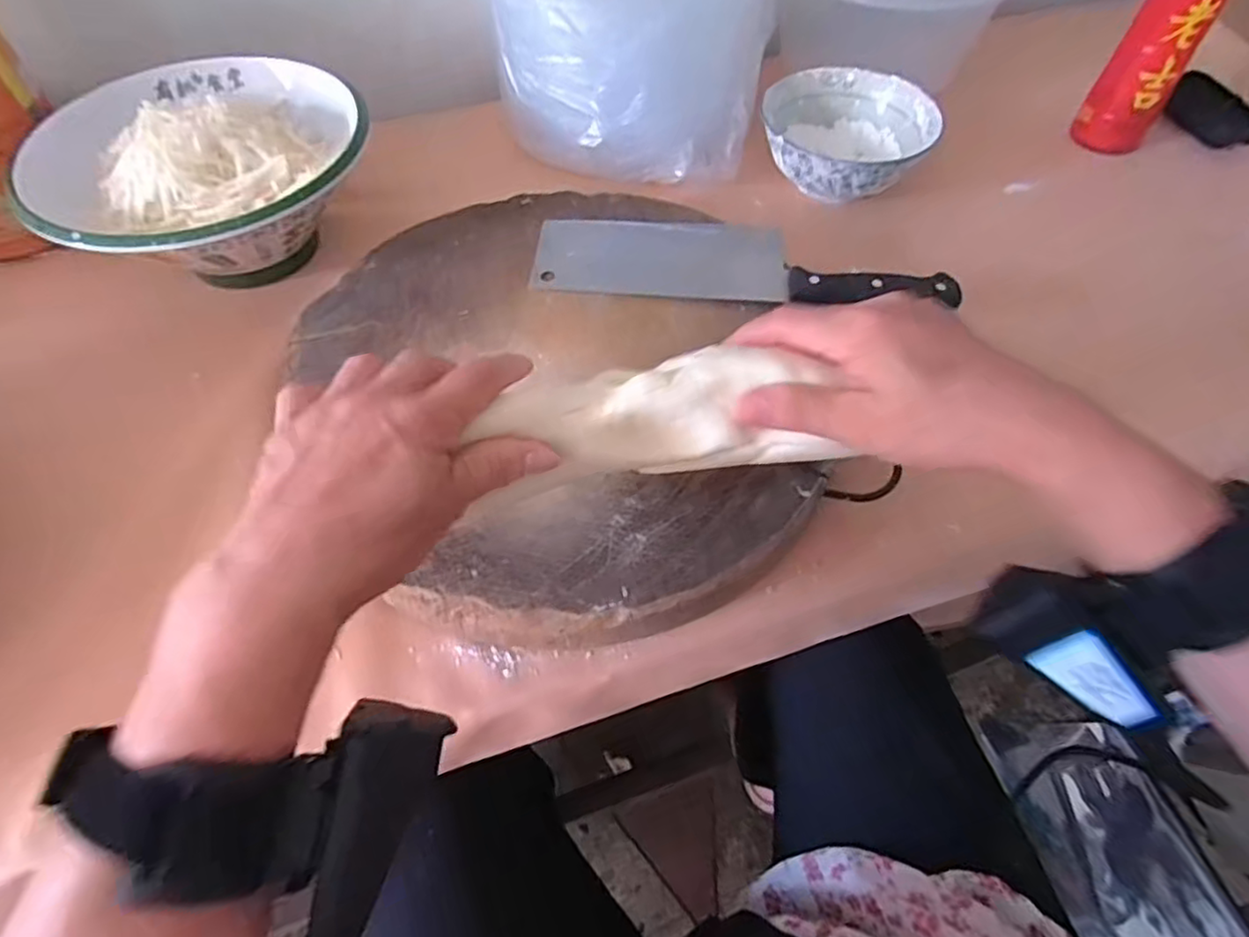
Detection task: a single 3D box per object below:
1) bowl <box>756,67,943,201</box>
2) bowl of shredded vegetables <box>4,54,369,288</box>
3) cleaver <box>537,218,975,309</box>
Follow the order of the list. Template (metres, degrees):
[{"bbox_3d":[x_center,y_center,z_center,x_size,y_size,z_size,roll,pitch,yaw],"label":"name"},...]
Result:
[{"bbox_3d":[0.193,-0.289,0.575,0.137,0.049,0.144,0,56,0],"label":"bowl"},{"bbox_3d":[-0.293,-0.220,0.509,0.200,0.109,0.238,-8,57,-6],"label":"bowl of shredded vegetables"},{"bbox_3d":[0.081,-0.154,0.475,0.288,0.019,0.082,7,56,4],"label":"cleaver"}]

